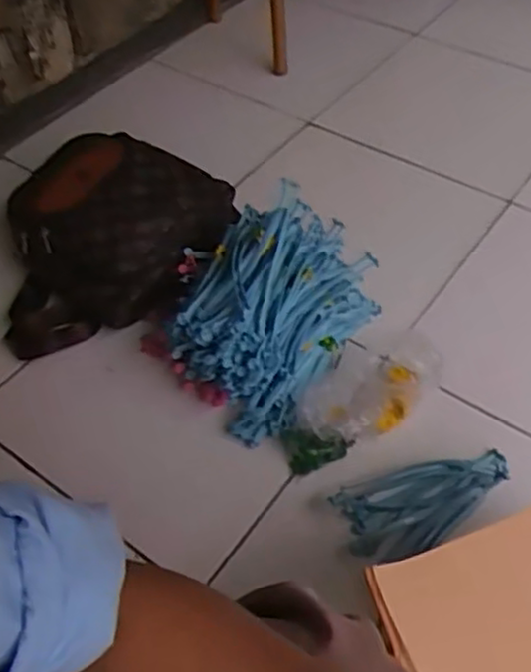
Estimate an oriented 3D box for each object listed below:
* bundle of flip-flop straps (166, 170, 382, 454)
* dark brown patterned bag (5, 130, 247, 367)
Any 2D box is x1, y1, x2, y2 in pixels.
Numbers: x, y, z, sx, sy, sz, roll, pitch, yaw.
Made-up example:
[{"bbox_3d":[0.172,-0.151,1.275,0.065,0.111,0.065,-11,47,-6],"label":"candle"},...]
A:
[{"bbox_3d":[-0.007,-0.044,0.903,0.219,0.173,0.259,29,57,23],"label":"bundle of flip-flop straps"},{"bbox_3d":[-0.220,-0.152,1.018,0.332,0.163,0.264,-17,52,-12],"label":"dark brown patterned bag"}]

